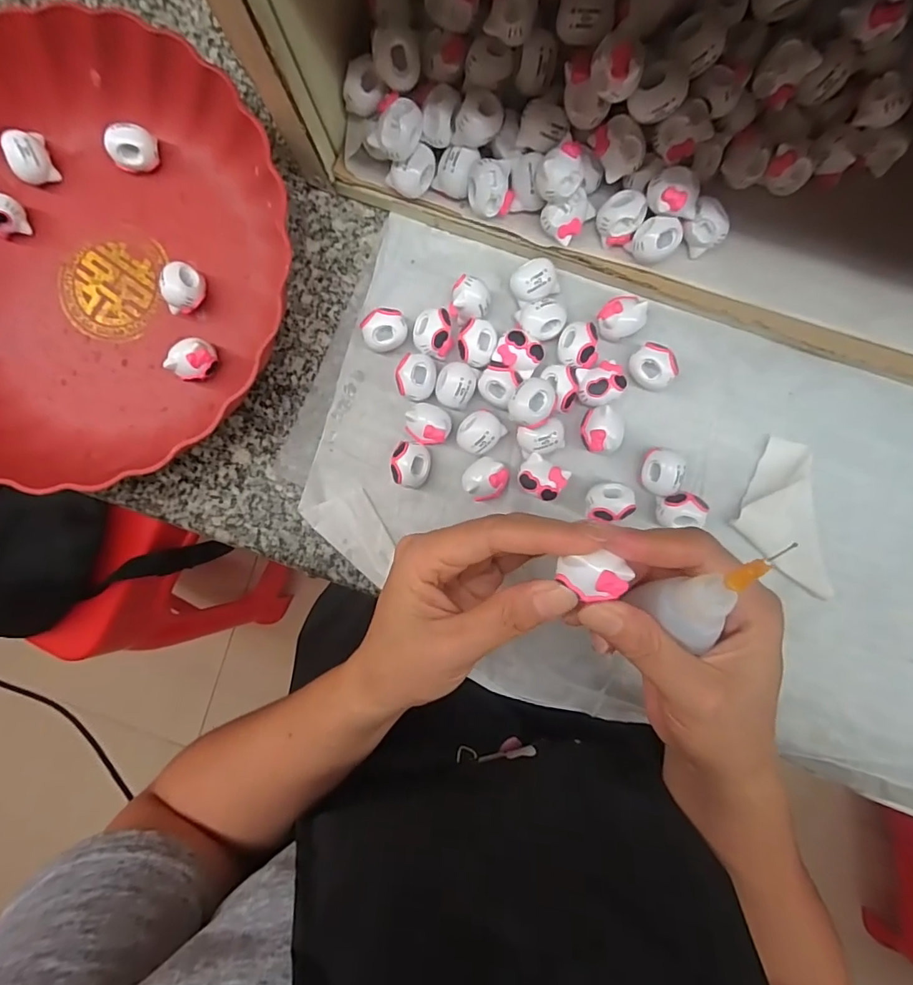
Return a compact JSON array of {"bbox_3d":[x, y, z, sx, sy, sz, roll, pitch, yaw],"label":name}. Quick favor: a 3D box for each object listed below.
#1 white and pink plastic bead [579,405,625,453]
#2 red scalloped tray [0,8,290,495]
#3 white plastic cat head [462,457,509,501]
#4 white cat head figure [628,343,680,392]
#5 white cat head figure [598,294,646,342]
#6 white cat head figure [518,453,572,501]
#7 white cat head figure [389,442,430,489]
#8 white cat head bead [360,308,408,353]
[{"bbox_3d":[0.080,-0.034,0.275,0.022,0.019,0.023,0,90,3],"label":"white and pink plastic bead"},{"bbox_3d":[-0.211,-0.125,0.280,0.233,0.047,0.240,12,90,3],"label":"red scalloped tray"},{"bbox_3d":[0.017,-0.007,0.277,0.023,0.017,0.022,0,90,3],"label":"white plastic cat head"},{"bbox_3d":[0.107,-0.068,0.272,0.024,0.019,0.021,30,91,3],"label":"white cat head figure"},{"bbox_3d":[0.090,-0.094,0.273,0.024,0.018,0.020,-16,89,3],"label":"white cat head figure"},{"bbox_3d":[0.047,-0.007,0.275,0.025,0.019,0.020,30,91,3],"label":"white cat head figure"},{"bbox_3d":[-0.025,-0.015,0.281,0.020,0.019,0.024,8,90,3],"label":"white cat head figure"},{"bbox_3d":[-0.040,-0.090,0.281,0.025,0.019,0.021,-33,88,2],"label":"white cat head bead"}]

